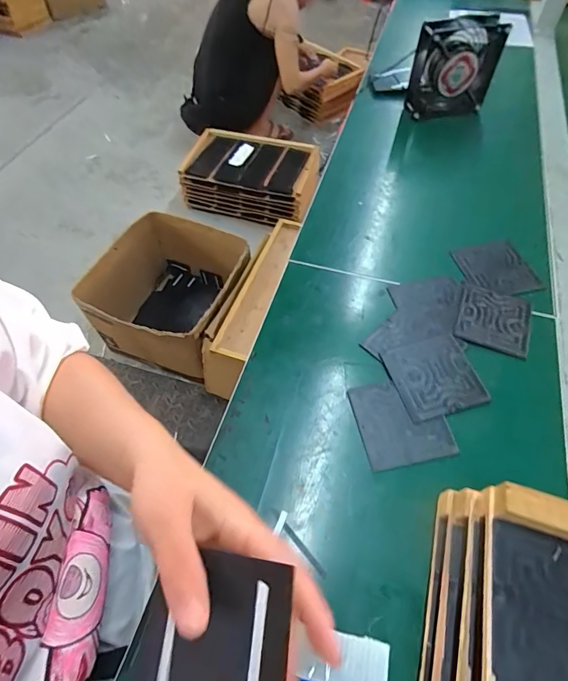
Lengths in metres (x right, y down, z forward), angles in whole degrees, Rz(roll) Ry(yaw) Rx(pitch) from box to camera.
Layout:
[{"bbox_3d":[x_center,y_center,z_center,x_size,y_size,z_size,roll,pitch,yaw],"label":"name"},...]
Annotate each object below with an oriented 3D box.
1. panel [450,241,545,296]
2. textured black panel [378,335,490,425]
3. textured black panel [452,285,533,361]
[{"bbox_3d":[0.249,-0.086,0.462,0.077,0.009,0.081,-5,57,-3],"label":"panel"},{"bbox_3d":[0.145,0.033,0.380,0.079,0.007,0.078,-14,58,-9],"label":"textured black panel"},{"bbox_3d":[0.224,-0.025,0.417,0.073,0.009,0.078,19,59,12],"label":"textured black panel"}]

